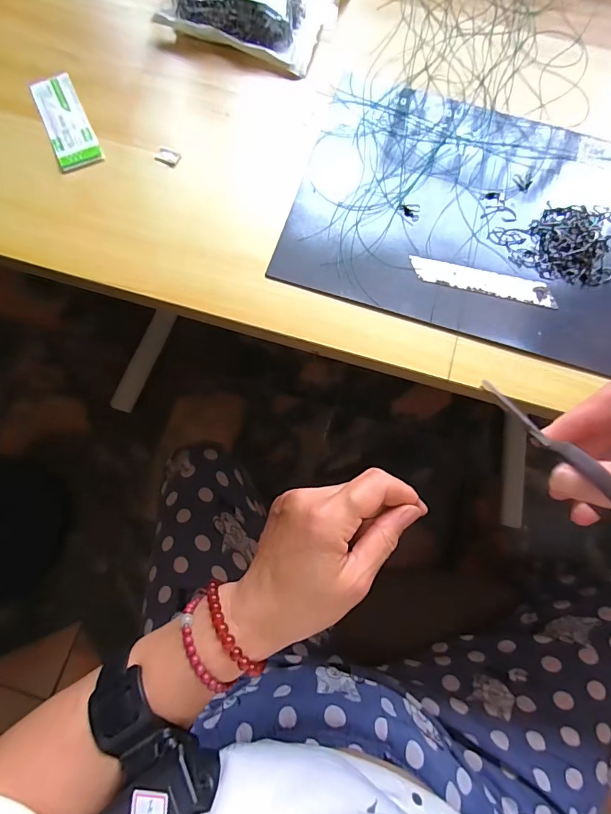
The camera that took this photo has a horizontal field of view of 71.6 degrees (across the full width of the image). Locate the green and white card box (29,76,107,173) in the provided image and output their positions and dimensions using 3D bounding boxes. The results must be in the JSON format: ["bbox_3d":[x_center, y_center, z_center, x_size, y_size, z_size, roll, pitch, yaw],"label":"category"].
[{"bbox_3d":[-0.179,-0.214,0.319,0.030,0.009,0.088,-23,73,-9],"label":"green and white card box"}]

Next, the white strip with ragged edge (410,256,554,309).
[{"bbox_3d":[0.123,-0.087,0.292,0.099,0.004,0.018,13,71,3],"label":"white strip with ragged edge"}]

